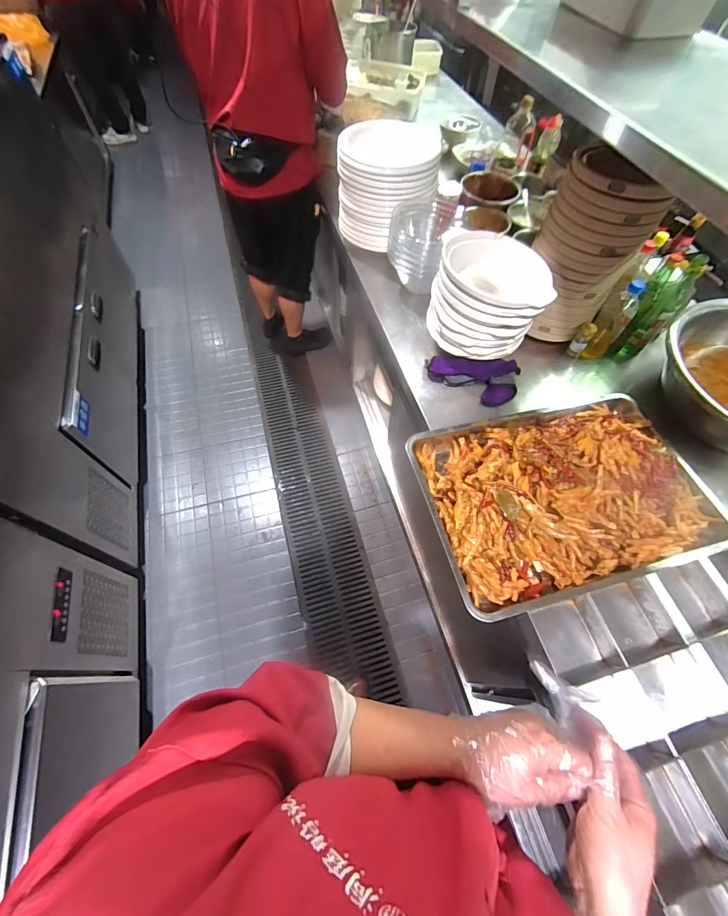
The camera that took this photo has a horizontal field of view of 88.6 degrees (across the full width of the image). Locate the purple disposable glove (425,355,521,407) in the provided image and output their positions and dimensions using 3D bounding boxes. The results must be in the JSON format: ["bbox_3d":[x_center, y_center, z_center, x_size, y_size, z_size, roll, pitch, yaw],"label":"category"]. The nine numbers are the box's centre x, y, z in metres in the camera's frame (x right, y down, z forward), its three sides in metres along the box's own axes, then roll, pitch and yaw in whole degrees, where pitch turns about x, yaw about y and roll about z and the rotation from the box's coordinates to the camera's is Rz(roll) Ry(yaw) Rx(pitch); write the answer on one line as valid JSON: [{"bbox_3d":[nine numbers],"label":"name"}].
[{"bbox_3d":[0.274,-0.193,0.943,0.233,0.045,0.113,7,60,1],"label":"purple disposable glove"}]

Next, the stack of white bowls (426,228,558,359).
[{"bbox_3d":[0.297,-0.384,0.913,0.257,0.177,0.221,7,60,2],"label":"stack of white bowls"}]

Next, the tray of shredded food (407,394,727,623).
[{"bbox_3d":[0.418,0.047,0.751,0.586,0.114,0.388,-12,62,-9],"label":"tray of shredded food"}]

